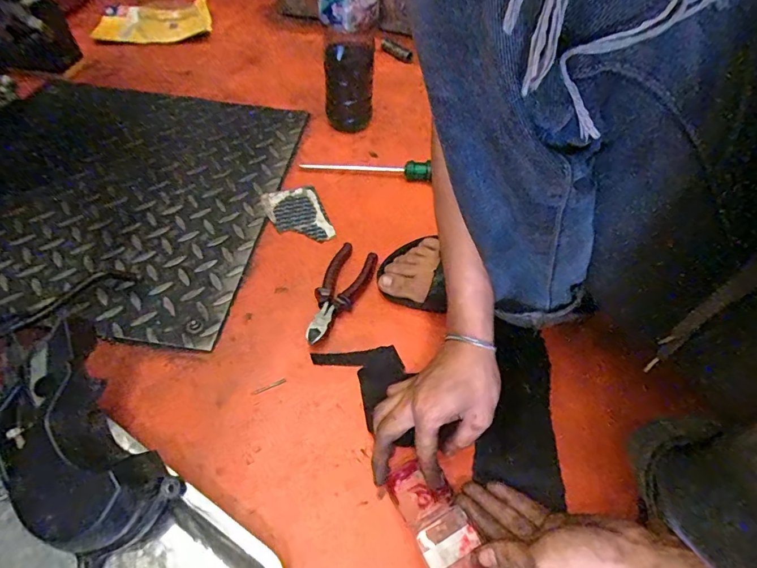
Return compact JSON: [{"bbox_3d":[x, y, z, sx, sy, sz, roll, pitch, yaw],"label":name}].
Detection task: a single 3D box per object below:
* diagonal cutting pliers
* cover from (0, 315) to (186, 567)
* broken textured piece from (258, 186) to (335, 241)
[{"bbox_3d":[-0.047,0.009,0.551,0.057,0.024,0.160,15,54,9],"label":"diagonal cutting pliers"},{"bbox_3d":[-0.268,0.132,0.377,0.109,0.063,0.207,-30,76,-22],"label":"cover"},{"bbox_3d":[-0.120,-0.101,0.644,0.082,0.006,0.116,-18,56,-14],"label":"broken textured piece"}]

